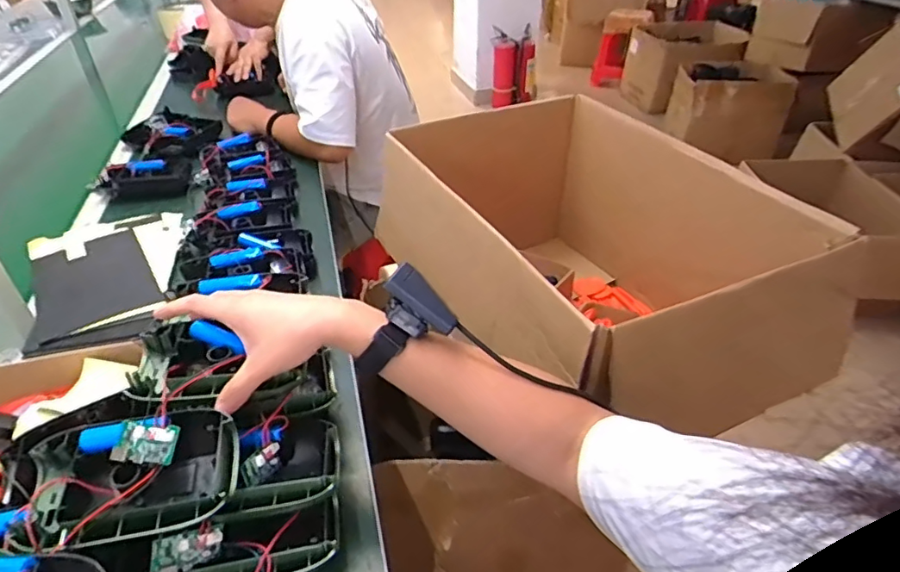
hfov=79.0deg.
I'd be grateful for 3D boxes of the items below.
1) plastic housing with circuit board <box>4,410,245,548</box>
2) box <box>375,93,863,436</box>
[{"bbox_3d":[-0.256,0.152,0.439,0.160,0.048,0.098,-11,38,-13],"label":"plastic housing with circuit board"},{"bbox_3d":[0.214,-0.025,0.868,0.464,0.329,0.637,-19,41,-23],"label":"box"}]

